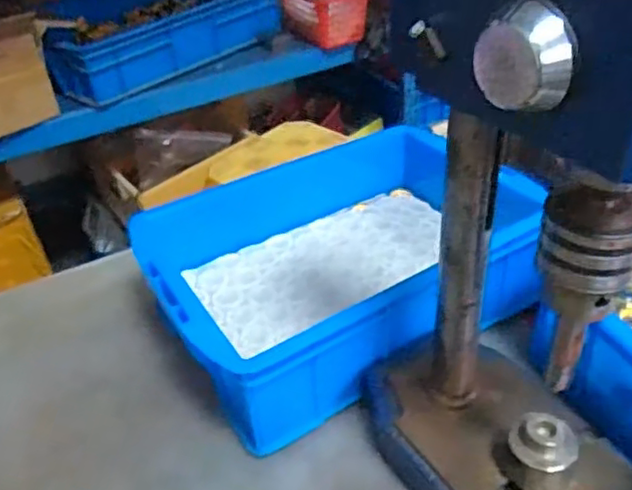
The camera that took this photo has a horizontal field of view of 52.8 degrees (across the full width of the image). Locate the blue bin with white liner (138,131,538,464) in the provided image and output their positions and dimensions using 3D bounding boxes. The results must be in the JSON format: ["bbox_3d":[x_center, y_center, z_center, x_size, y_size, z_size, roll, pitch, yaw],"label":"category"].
[{"bbox_3d":[0.014,0.015,0.612,0.331,0.102,0.237,-26,43,-25],"label":"blue bin with white liner"}]

